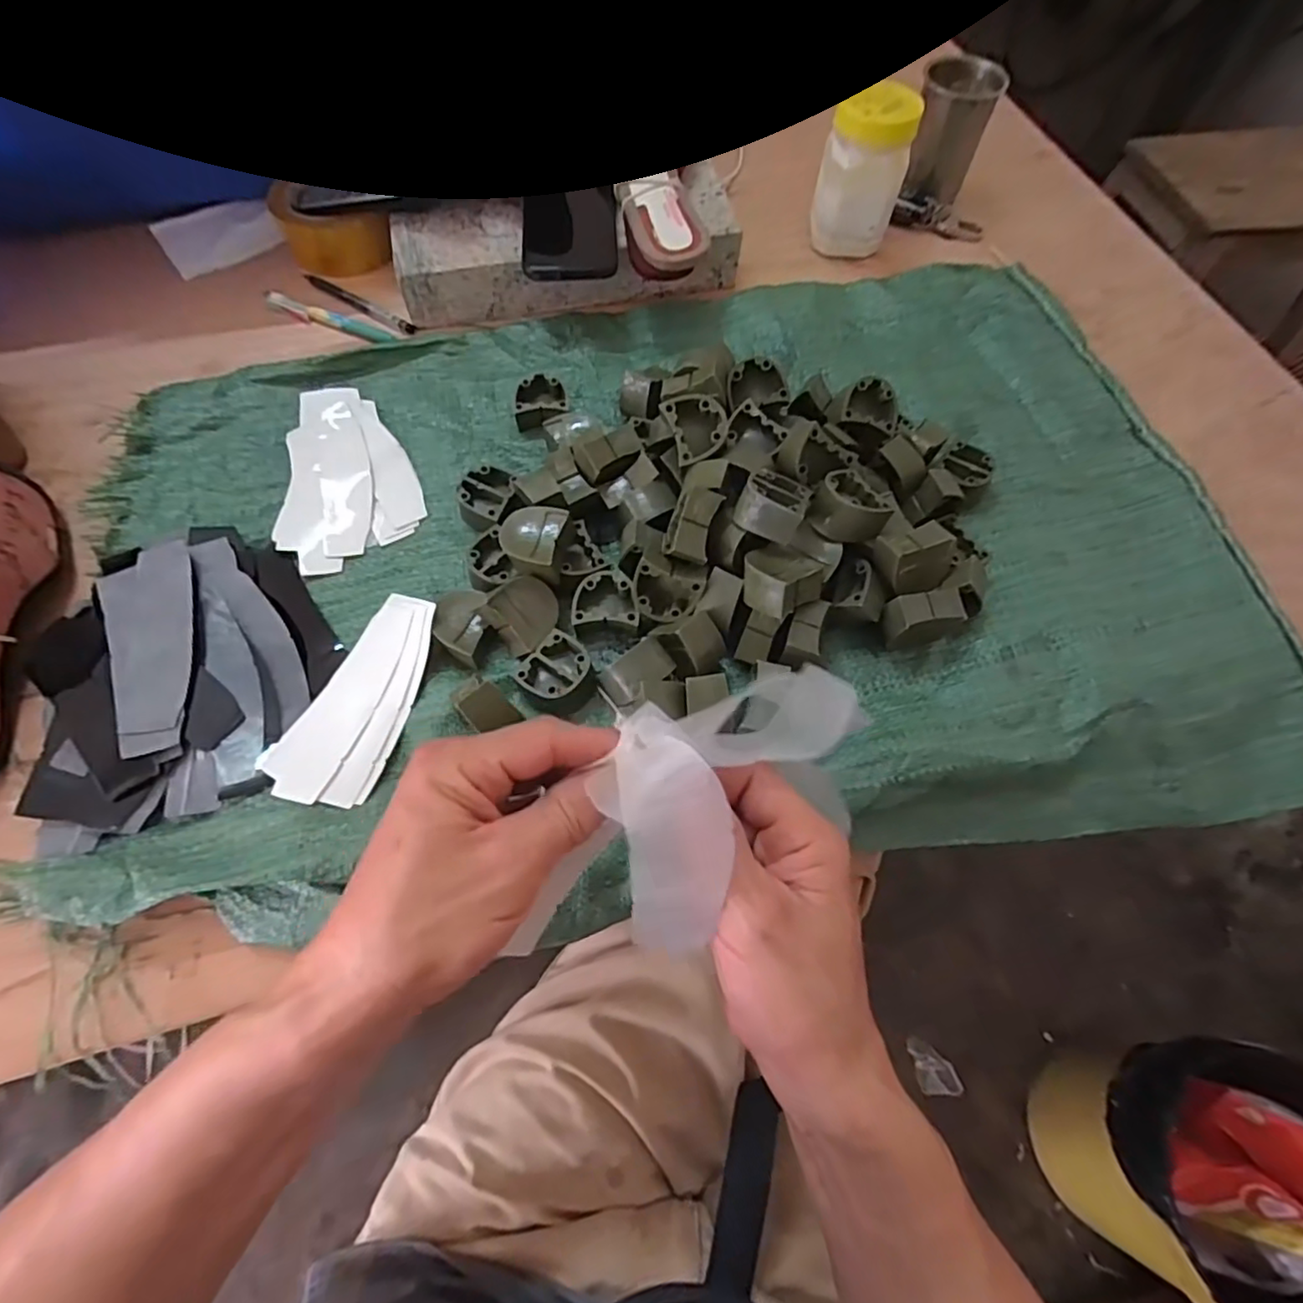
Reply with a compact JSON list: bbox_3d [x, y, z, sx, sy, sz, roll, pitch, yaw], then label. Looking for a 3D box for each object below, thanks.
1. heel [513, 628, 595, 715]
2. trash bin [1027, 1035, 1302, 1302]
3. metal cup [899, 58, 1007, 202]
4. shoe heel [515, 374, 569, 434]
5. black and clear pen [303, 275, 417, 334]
[{"bbox_3d":[-0.059,0.016,0.400,0.044,0.020,0.048,-38,71,-18],"label":"heel"},{"bbox_3d":[0.654,0.623,0.763,0.277,0.306,0.262,1,64,-1],"label":"trash bin"},{"bbox_3d":[0.277,-0.500,0.613,0.069,0.103,0.071,0,64,0],"label":"metal cup"},{"bbox_3d":[-0.087,-0.198,0.503,0.040,0.021,0.037,-3,64,-3],"label":"shoe heel"},{"bbox_3d":[-0.264,-0.313,0.566,0.129,0.006,0.013,30,67,14],"label":"black and clear pen"}]

